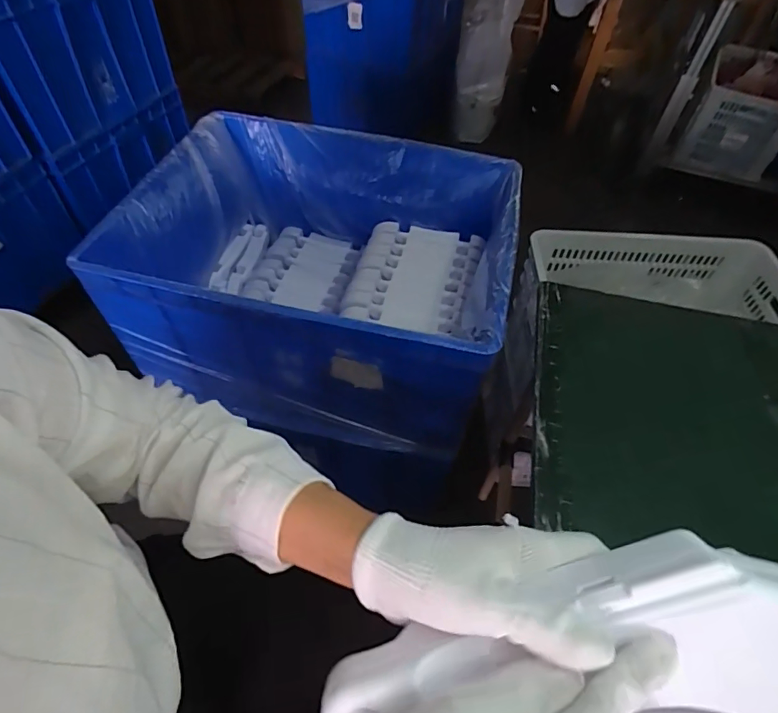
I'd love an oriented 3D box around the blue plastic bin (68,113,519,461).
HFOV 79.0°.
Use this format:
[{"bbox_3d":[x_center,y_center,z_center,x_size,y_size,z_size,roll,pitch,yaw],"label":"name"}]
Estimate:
[{"bbox_3d":[-0.127,-0.196,0.997,0.691,0.303,0.553,12,54,5],"label":"blue plastic bin"}]

